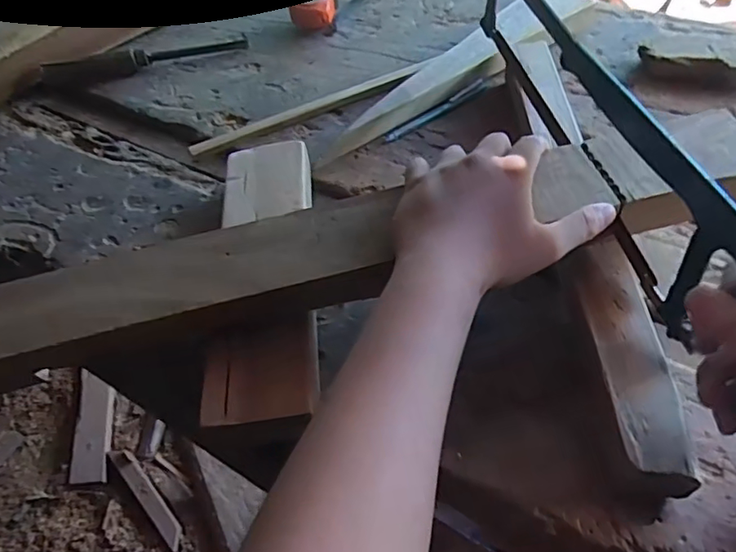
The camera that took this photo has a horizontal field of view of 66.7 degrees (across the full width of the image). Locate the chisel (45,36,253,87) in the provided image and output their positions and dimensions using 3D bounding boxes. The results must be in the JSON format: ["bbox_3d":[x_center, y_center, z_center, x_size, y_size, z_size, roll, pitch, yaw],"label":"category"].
[{"bbox_3d":[-0.276,-0.278,0.700,0.242,0.034,0.037,-18,52,-9],"label":"chisel"}]

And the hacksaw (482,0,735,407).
[{"bbox_3d":[0.156,-0.097,0.391,0.015,0.105,0.414,-11,49,-4],"label":"hacksaw"}]

